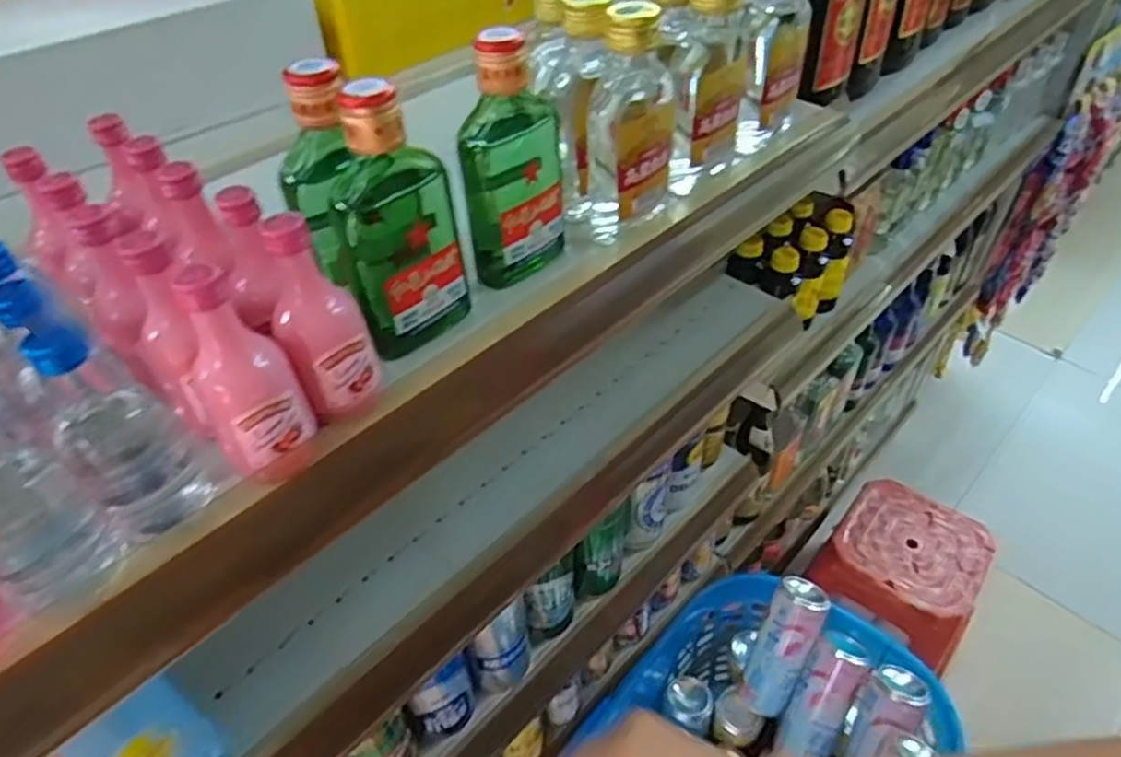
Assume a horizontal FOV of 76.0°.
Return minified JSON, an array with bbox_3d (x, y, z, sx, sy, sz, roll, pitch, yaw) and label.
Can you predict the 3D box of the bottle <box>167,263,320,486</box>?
[{"bbox_3d":[-0.130,0.001,0.298,0.039,0.099,0.030,-17,48,-15],"label":"bottle"}]

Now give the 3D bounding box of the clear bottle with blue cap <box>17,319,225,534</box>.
[{"bbox_3d":[-0.172,0.020,0.284,0.043,0.097,0.035,-34,54,-28],"label":"clear bottle with blue cap"}]

